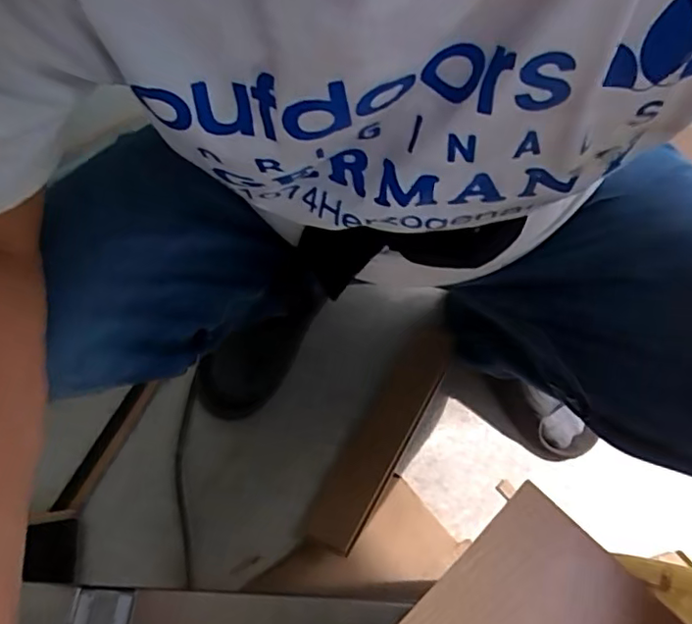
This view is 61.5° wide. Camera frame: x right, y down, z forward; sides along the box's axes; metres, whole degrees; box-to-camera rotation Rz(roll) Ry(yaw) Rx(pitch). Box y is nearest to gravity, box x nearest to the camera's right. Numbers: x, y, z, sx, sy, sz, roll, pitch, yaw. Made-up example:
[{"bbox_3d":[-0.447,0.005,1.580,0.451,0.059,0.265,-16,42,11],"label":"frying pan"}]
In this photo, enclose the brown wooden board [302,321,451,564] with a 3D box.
[{"bbox_3d":[0.046,0.141,0.711,0.068,0.016,0.298,18,64,29],"label":"brown wooden board"}]

